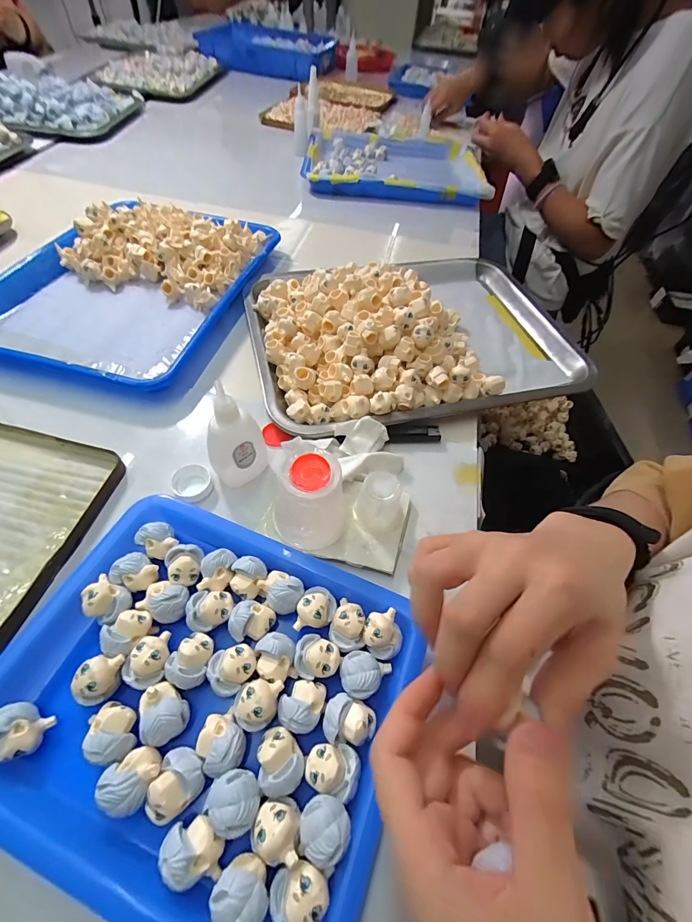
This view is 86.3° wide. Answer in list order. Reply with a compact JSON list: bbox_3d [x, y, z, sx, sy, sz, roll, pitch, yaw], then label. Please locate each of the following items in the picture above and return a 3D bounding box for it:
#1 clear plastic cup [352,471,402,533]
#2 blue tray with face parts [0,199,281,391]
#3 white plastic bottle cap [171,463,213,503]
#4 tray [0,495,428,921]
[{"bbox_3d":[0.026,0.031,0.275,0.036,0.036,0.033,2,56,-4],"label":"clear plastic cup"},{"bbox_3d":[-0.243,-0.213,0.427,0.244,0.041,0.314,14,56,5],"label":"blue tray with face parts"},{"bbox_3d":[-0.124,0.018,0.298,0.029,0.010,0.032,-27,63,-21],"label":"white plastic bottle cap"},{"bbox_3d":[-0.079,0.125,0.210,0.215,0.026,0.173,21,57,9],"label":"tray"}]

